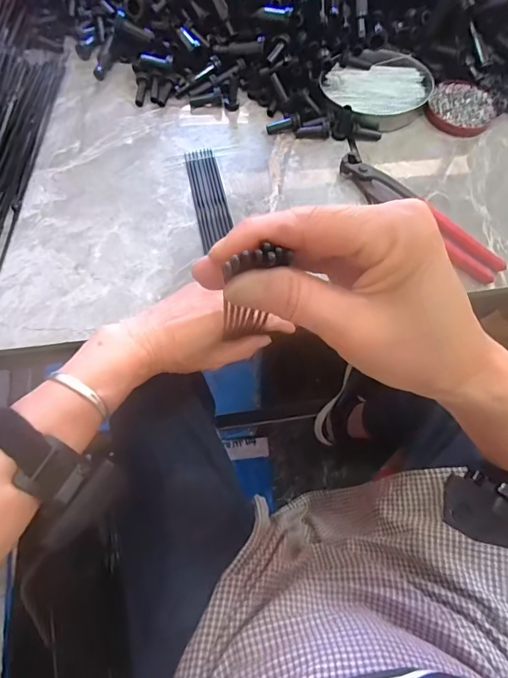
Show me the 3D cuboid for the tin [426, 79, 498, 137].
[{"bbox_3d":[0.254,-0.283,0.510,0.076,0.014,0.075,1,68,-3],"label":"tin"}]

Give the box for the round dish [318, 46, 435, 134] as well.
[{"bbox_3d":[0.153,-0.305,0.505,0.119,0.031,0.106,-37,74,-16],"label":"round dish"}]

